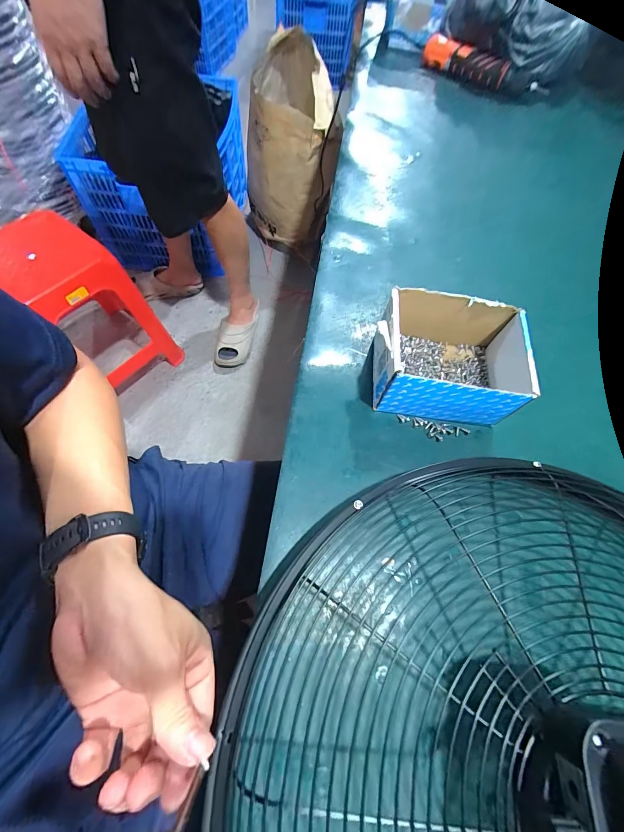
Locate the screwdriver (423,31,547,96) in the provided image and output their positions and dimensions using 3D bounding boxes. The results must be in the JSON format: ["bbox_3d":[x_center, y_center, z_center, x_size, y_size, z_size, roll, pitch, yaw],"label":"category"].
[{"bbox_3d":[0.323,-0.653,0.632,0.228,0.046,0.045,28,66,10],"label":"screwdriver"}]

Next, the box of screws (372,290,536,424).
[{"bbox_3d":[0.133,-0.056,0.339,0.132,0.073,0.100,9,64,1],"label":"box of screws"}]

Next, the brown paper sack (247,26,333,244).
[{"bbox_3d":[-0.096,-0.860,1.142,0.217,0.594,0.330,-13,66,-9],"label":"brown paper sack"}]

